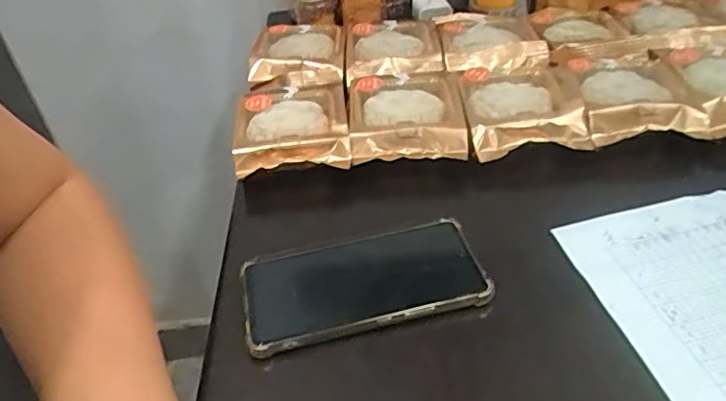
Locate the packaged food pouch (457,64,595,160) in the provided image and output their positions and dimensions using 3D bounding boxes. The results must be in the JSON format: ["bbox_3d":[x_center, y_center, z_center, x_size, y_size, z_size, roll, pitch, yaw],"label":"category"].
[{"bbox_3d":[0.140,-0.088,0.505,0.099,0.023,0.110,-3,41,4],"label":"packaged food pouch"}]

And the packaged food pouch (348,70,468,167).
[{"bbox_3d":[0.037,-0.083,0.517,0.098,0.028,0.125,-5,41,2],"label":"packaged food pouch"}]

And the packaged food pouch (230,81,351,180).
[{"bbox_3d":[-0.066,-0.076,0.518,0.098,0.024,0.143,-7,41,-1],"label":"packaged food pouch"}]

